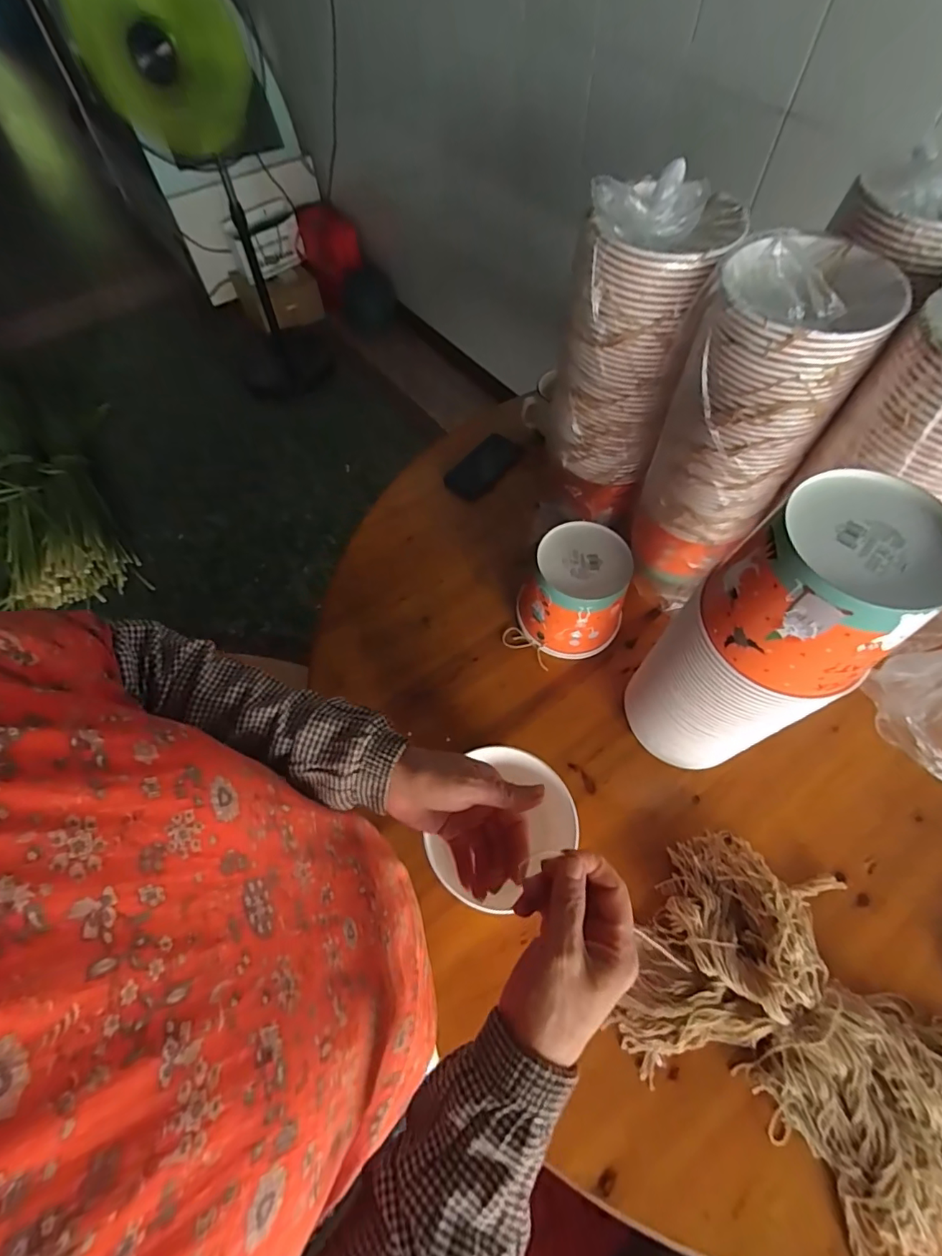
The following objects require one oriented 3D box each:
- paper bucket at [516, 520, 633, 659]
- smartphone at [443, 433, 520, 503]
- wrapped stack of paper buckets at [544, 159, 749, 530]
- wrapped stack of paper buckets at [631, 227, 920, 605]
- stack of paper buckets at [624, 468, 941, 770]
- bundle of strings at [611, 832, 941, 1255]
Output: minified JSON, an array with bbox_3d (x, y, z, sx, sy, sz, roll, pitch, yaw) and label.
[{"bbox_3d":[0.148,-0.051,0.752,0.142,0.152,0.133,0,61,1],"label":"paper bucket"},{"bbox_3d":[0.025,-0.309,0.972,0.087,0.013,0.162,34,67,18],"label":"smartphone"},{"bbox_3d":[0.198,-0.330,0.692,0.159,0.429,0.141,15,63,9],"label":"wrapped stack of paper buckets"},{"bbox_3d":[0.332,-0.234,0.658,0.154,0.447,0.171,36,68,19],"label":"wrapped stack of paper buckets"},{"bbox_3d":[0.295,0.038,0.555,0.140,0.413,0.143,-16,62,-8],"label":"stack of paper buckets"},{"bbox_3d":[0.380,0.434,0.533,0.416,0.066,0.288,35,67,18],"label":"bundle of strings"}]

